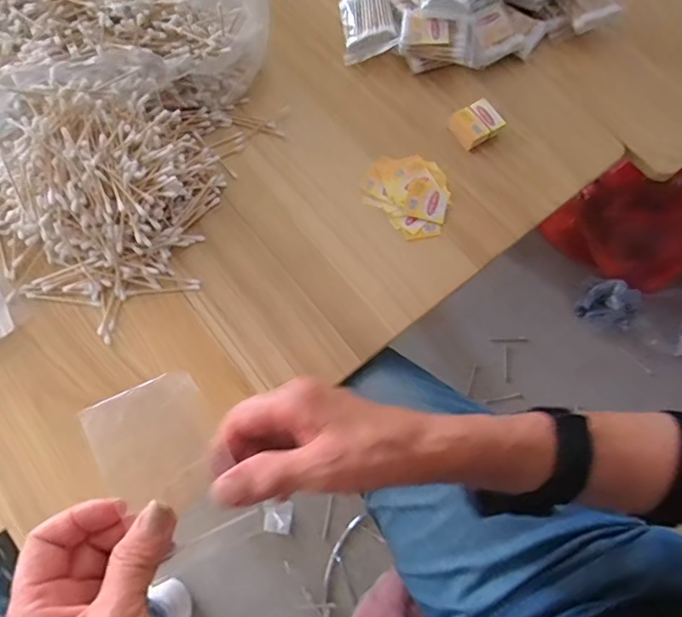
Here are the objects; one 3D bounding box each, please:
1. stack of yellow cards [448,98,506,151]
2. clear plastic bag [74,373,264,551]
[{"bbox_3d":[0.147,-0.203,0.554,0.048,0.020,0.046,-30,75,-10],"label":"stack of yellow cards"},{"bbox_3d":[-0.100,0.089,0.291,0.063,0.004,0.093,-26,88,-18],"label":"clear plastic bag"}]

